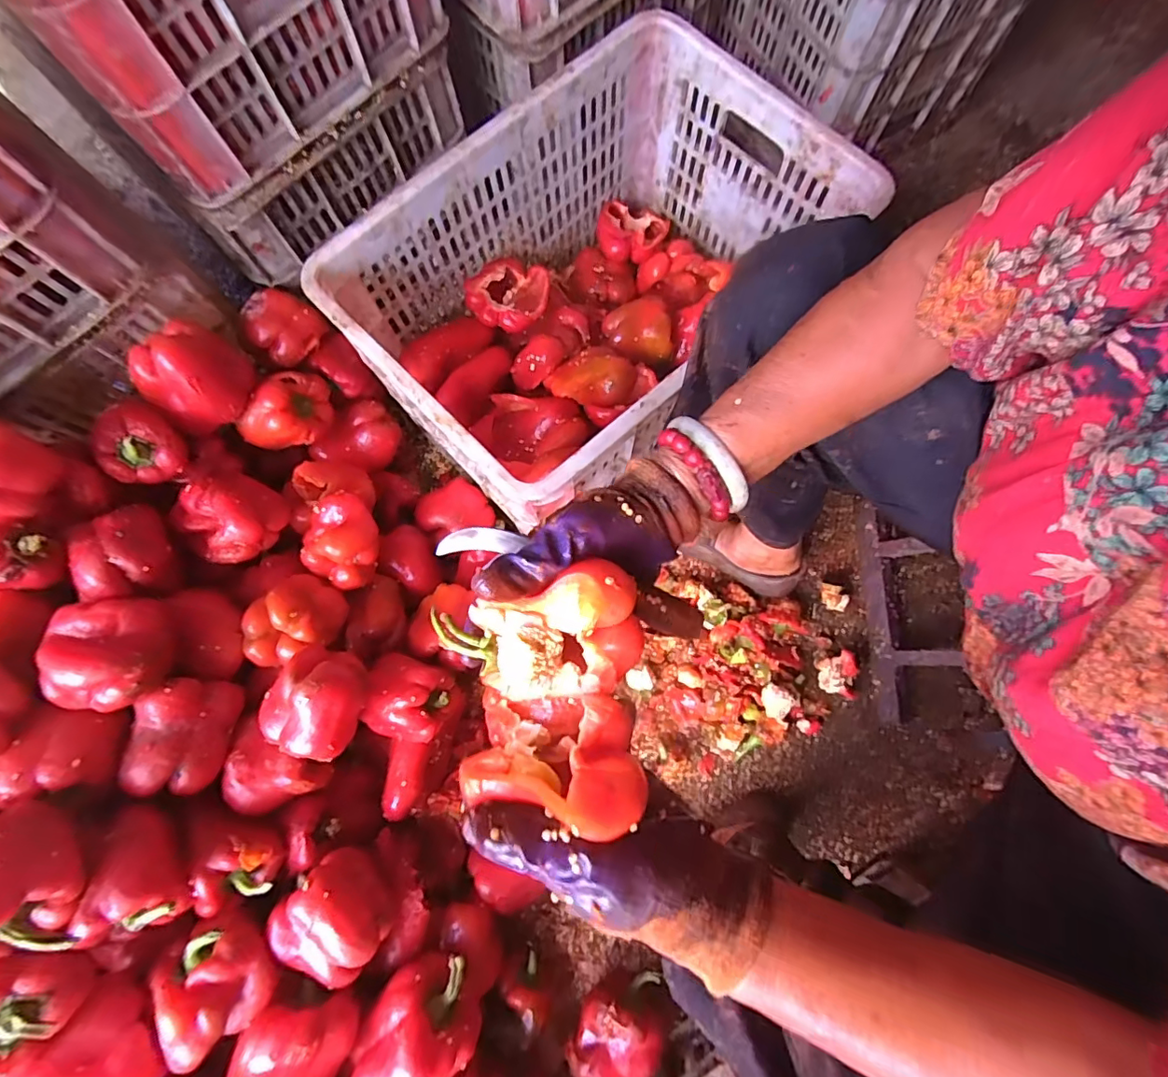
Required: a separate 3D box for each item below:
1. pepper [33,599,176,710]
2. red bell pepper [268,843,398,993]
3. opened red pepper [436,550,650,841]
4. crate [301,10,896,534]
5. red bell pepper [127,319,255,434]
[{"bbox_3d":[-0.431,0.103,0.488,0.083,0.071,0.101,-9,78,-2],"label":"pepper"},{"bbox_3d":[-0.242,0.372,0.524,0.096,0.071,0.086,44,81,9],"label":"red bell pepper"},{"bbox_3d":[-0.017,0.086,0.292,0.107,0.064,0.121,-13,78,-3],"label":"opened red pepper"},{"bbox_3d":[0.014,-0.289,0.648,0.505,0.247,0.339,-43,81,-8],"label":"crate"},{"bbox_3d":[-0.420,-0.175,0.575,0.086,0.081,0.103,35,80,7],"label":"red bell pepper"}]

